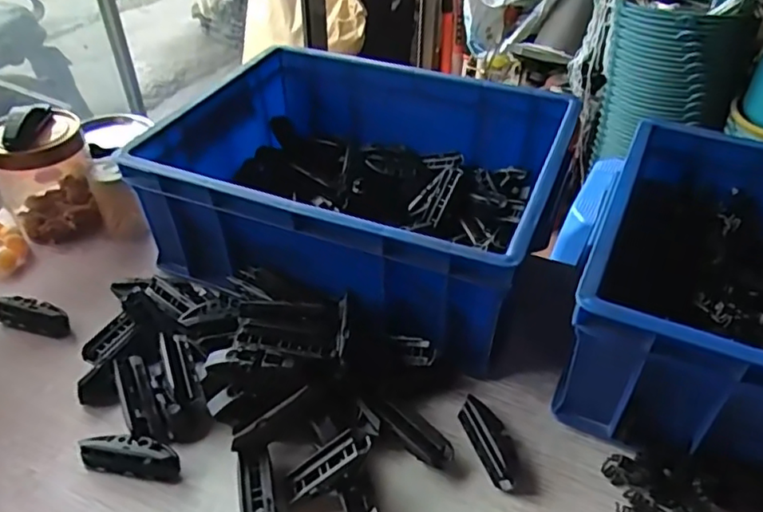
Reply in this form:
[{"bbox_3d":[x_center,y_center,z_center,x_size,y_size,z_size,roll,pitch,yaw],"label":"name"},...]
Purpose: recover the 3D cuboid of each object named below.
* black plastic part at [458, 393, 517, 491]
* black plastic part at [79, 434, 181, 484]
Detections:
[{"bbox_3d":[0.078,0.130,0.427,0.022,0.015,0.067,-13,42,-15],"label":"black plastic part"},{"bbox_3d":[-0.172,0.138,0.417,0.071,0.019,0.022,6,41,6],"label":"black plastic part"}]

